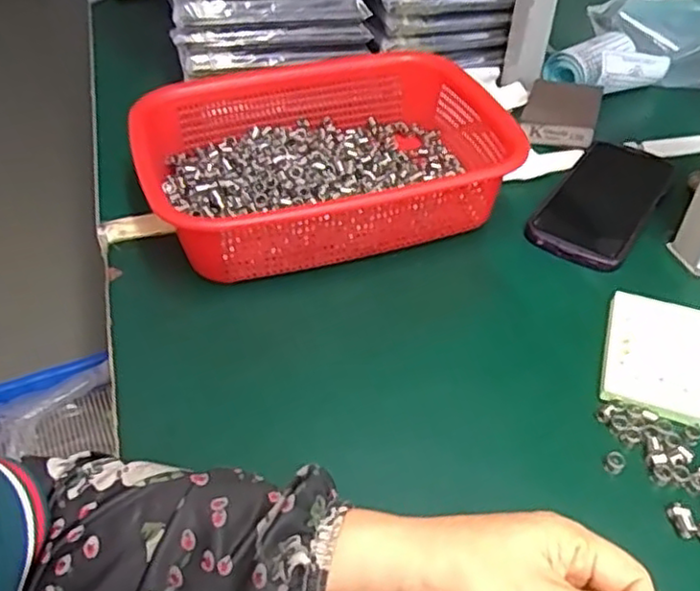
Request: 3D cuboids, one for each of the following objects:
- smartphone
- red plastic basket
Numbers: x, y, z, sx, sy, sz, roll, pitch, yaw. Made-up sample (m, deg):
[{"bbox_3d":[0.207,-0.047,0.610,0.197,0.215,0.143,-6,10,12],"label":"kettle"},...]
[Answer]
[{"bbox_3d":[0.214,-0.082,0.573,0.077,0.009,0.165,27,49,25],"label":"smartphone"},{"bbox_3d":[-0.014,-0.114,0.556,0.284,0.074,0.212,-14,45,-16],"label":"red plastic basket"}]

